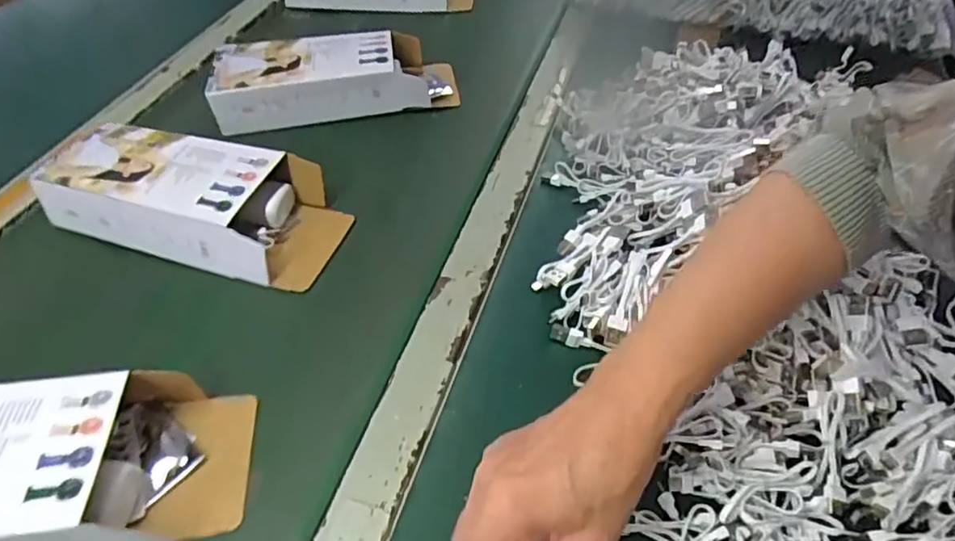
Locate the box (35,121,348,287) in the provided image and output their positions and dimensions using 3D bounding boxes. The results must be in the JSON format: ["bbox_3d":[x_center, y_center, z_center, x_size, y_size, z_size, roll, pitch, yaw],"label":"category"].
[{"bbox_3d":[-0.240,-0.063,0.530,0.259,0.060,0.107,8,48,15],"label":"box"}]

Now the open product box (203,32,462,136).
[{"bbox_3d":[-0.152,-0.213,0.663,0.252,0.064,0.100,-12,46,-3],"label":"open product box"}]

